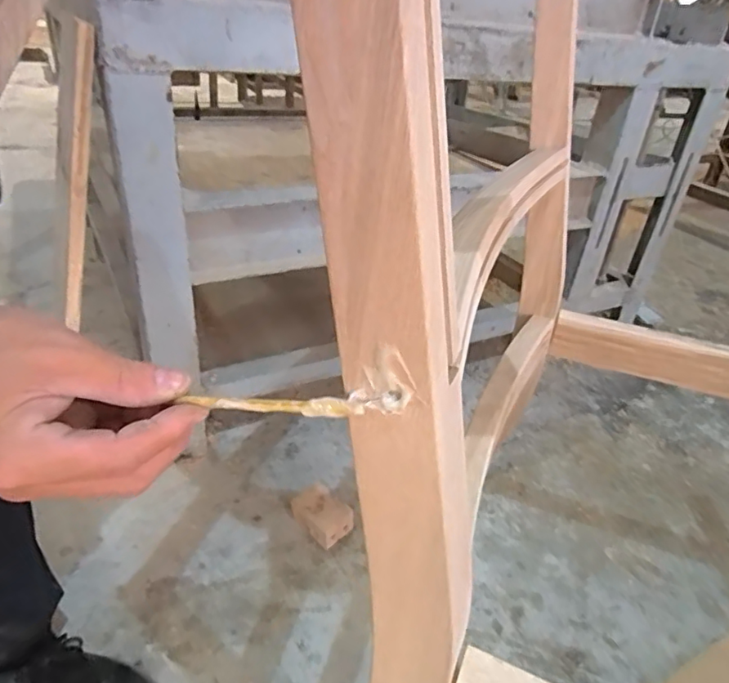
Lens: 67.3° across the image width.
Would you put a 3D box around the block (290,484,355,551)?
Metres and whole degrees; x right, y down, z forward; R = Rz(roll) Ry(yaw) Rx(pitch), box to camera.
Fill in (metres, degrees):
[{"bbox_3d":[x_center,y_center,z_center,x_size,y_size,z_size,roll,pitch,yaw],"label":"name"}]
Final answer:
[{"bbox_3d":[-0.068,0.276,0.871,0.069,0.051,0.097,-21,42,-36],"label":"block"}]

